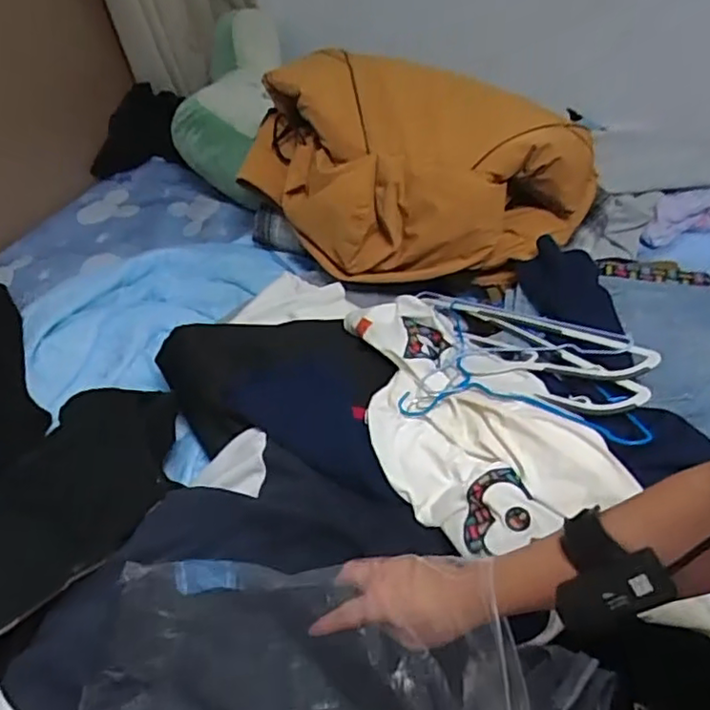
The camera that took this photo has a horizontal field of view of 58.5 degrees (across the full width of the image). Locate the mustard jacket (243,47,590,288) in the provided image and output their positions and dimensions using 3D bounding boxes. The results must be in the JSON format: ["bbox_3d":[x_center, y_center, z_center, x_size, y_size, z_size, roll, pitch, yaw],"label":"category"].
[{"bbox_3d":[0.102,-0.326,1.081,0.573,0.241,0.360,14,50,17],"label":"mustard jacket"}]

